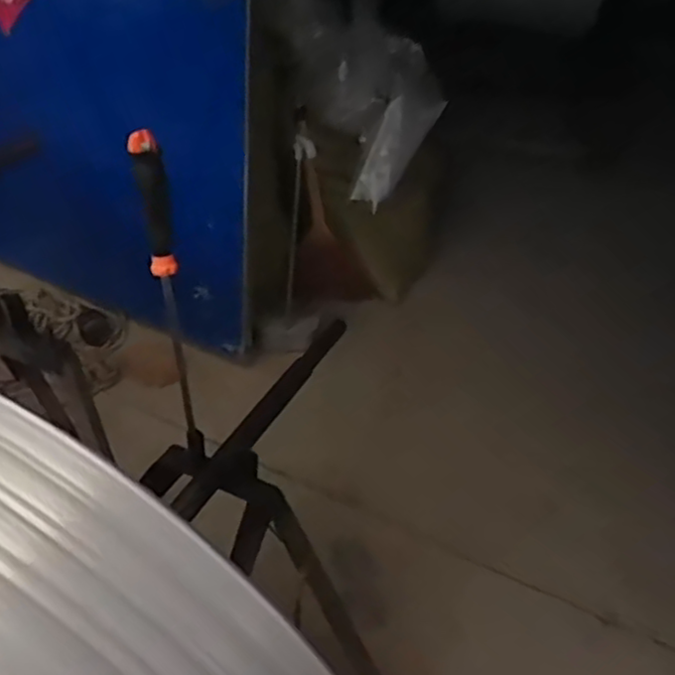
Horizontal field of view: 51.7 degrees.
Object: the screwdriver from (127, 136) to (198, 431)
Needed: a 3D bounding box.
[{"bbox_3d":[-0.230,-0.065,0.950,0.041,0.416,0.046,-14,22,-25],"label":"screwdriver"}]

